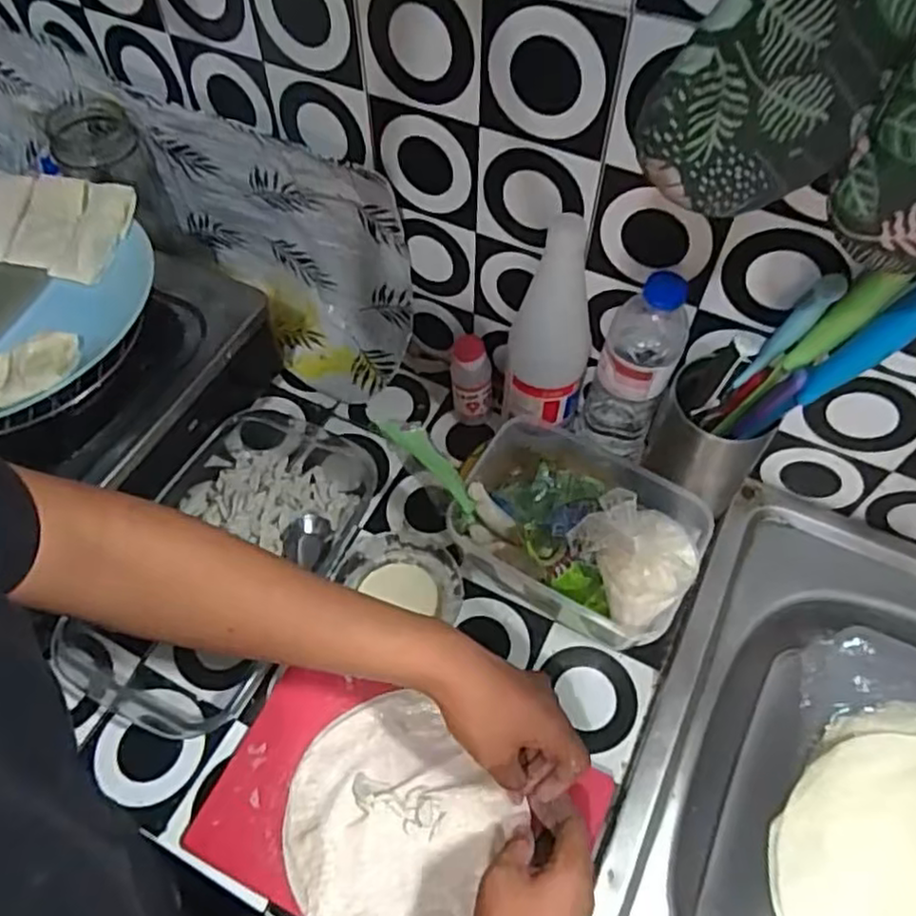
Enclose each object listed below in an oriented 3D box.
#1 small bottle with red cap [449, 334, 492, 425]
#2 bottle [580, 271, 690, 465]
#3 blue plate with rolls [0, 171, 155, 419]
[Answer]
[{"bbox_3d":[0.012,-0.076,0.691,0.043,0.101,0.038,5,58,4],"label":"small bottle with red cap"},{"bbox_3d":[0.154,-0.072,0.620,0.065,0.209,0.064,17,59,11],"label":"bottle"},{"bbox_3d":[-0.385,-0.140,0.587,0.256,0.048,0.243,0,57,0],"label":"blue plate with rolls"}]

